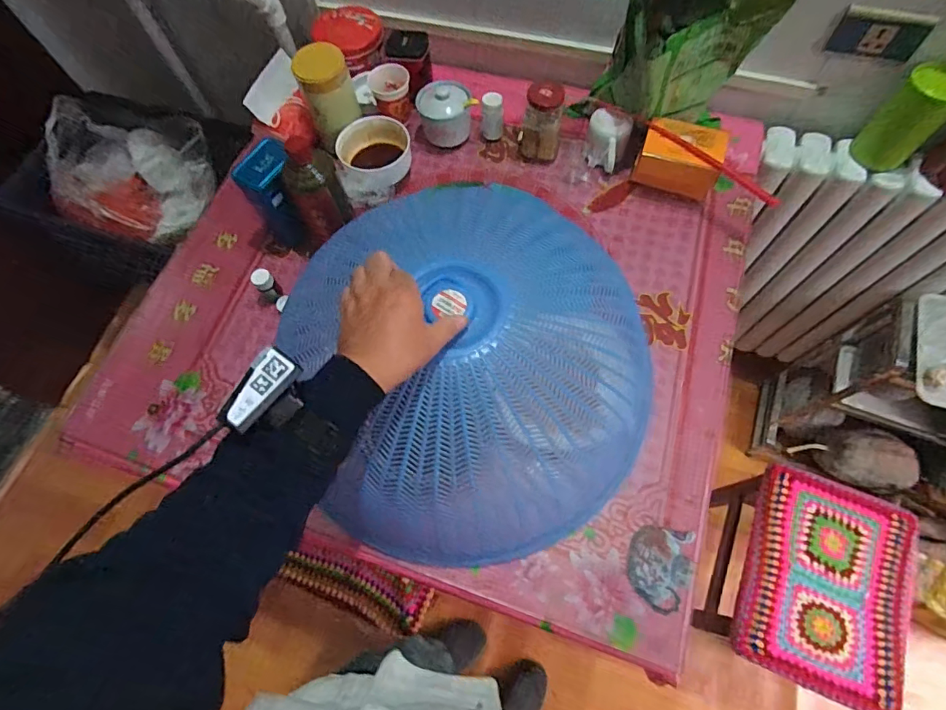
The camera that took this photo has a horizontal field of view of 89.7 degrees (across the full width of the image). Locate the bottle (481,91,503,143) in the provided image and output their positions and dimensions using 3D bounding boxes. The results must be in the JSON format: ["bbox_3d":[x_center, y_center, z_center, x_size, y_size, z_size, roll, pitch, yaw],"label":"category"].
[{"bbox_3d":[0.034,-0.419,0.832,0.036,0.083,0.031,0,67,3],"label":"bottle"}]

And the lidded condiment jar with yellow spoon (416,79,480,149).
[{"bbox_3d":[-0.048,-0.426,0.838,0.089,0.083,0.084,-27,68,-8],"label":"lidded condiment jar with yellow spoon"}]

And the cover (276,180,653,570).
[{"bbox_3d":[0.000,0.011,0.597,0.431,0.174,0.443,-22,68,-6],"label":"cover"}]

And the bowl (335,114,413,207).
[{"bbox_3d":[-0.166,-0.335,0.813,0.122,0.062,0.138,-15,67,-3],"label":"bowl"}]

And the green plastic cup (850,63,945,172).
[{"bbox_3d":[0.696,-0.377,0.765,0.066,0.139,0.087,-37,70,-12],"label":"green plastic cup"}]

